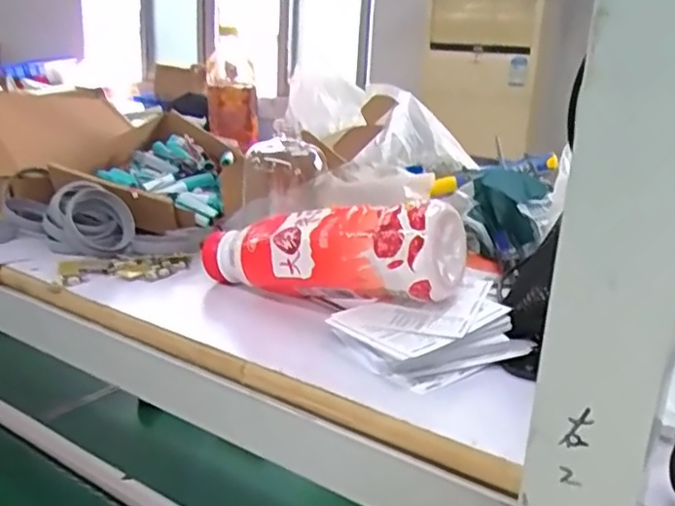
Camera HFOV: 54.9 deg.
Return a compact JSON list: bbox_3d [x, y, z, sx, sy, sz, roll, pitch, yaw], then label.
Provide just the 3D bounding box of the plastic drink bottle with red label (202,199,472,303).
[{"bbox_3d":[-0.014,0.001,0.459,0.196,0.064,0.055,-2,14,31],"label":"plastic drink bottle with red label"}]

